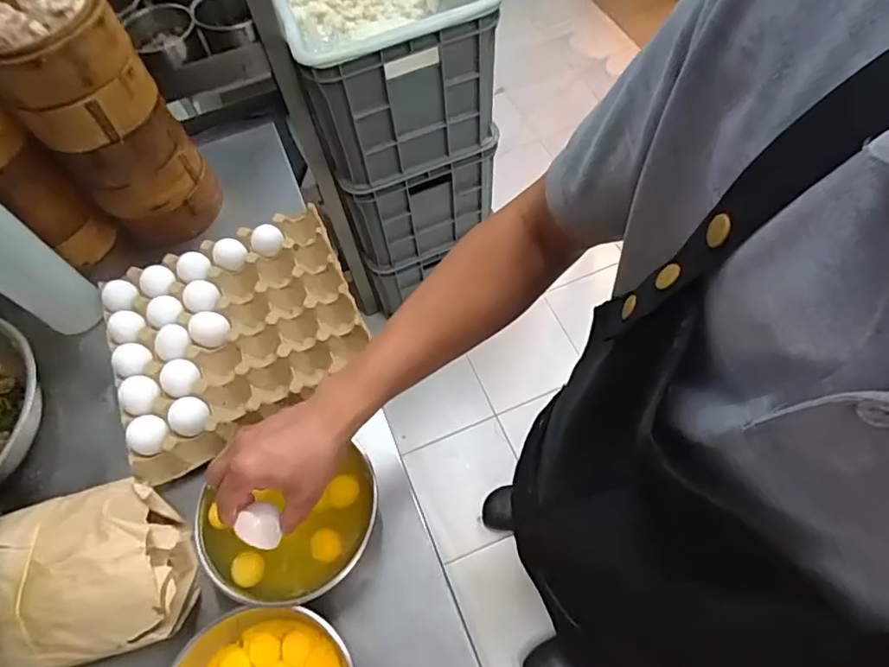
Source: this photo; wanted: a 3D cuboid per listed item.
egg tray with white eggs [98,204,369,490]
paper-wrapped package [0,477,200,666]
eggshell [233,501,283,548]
[{"bbox_3d":[-0.251,-0.005,0.642,0.278,0.053,0.260,-24,62,-9],"label":"egg tray with white eggs"},{"bbox_3d":[-0.442,0.259,0.490,0.388,0.096,0.148,-17,61,-5],"label":"paper-wrapped package"},{"bbox_3d":[-0.157,0.165,0.455,0.035,0.026,0.034,-2,61,3],"label":"eggshell"}]

